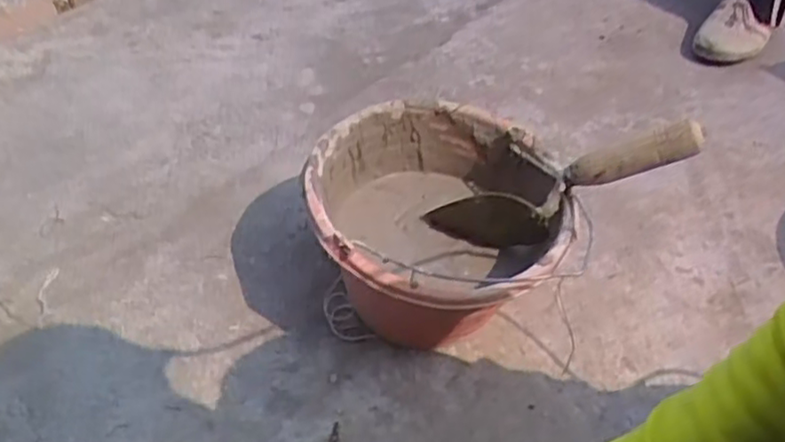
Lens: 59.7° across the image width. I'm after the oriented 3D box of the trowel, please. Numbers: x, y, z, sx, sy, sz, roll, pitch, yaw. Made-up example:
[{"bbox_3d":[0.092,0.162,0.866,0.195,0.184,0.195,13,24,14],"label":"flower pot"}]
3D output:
[{"bbox_3d":[0.147,-0.024,0.614,0.251,0.074,0.041,-24,37,28],"label":"trowel"}]

